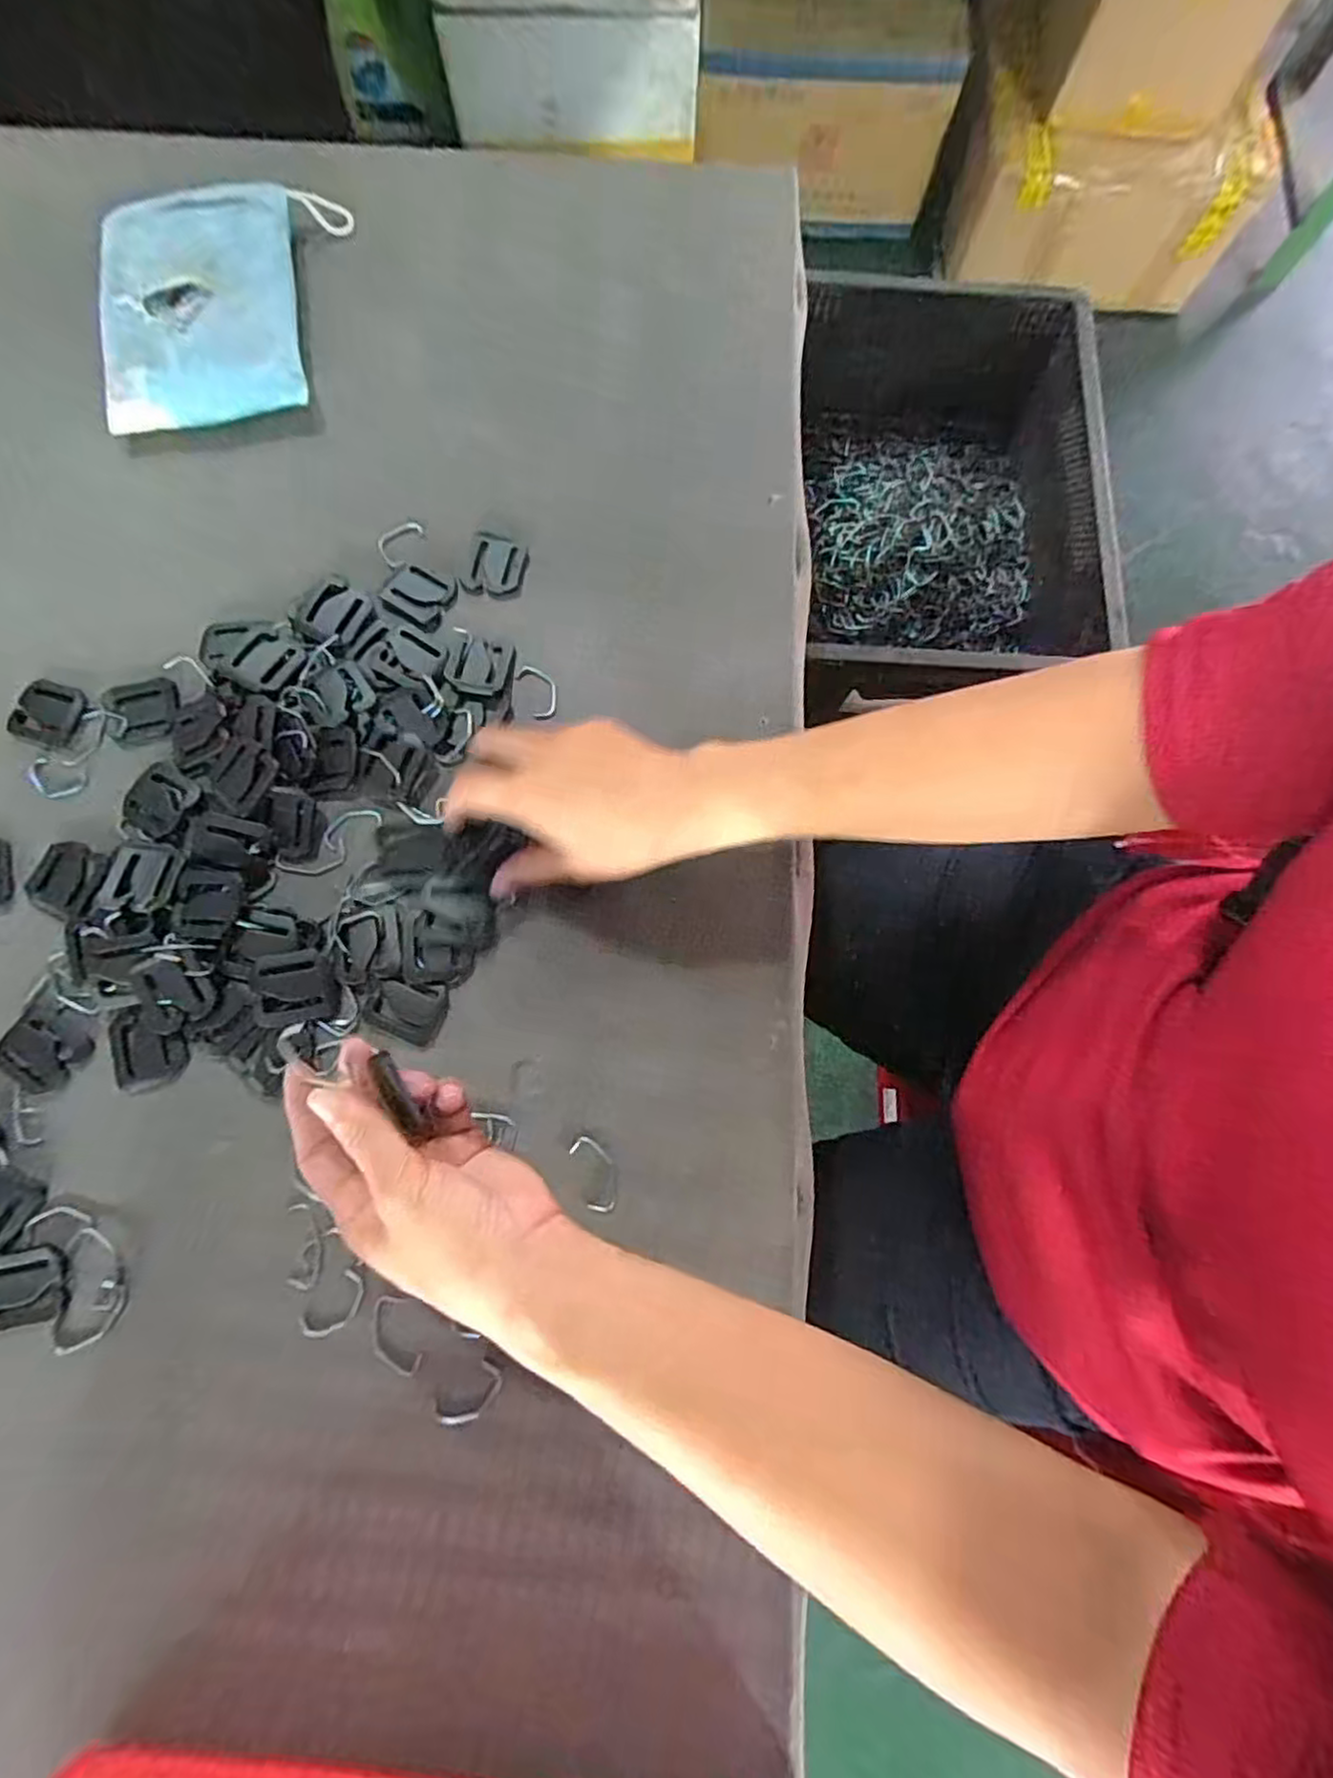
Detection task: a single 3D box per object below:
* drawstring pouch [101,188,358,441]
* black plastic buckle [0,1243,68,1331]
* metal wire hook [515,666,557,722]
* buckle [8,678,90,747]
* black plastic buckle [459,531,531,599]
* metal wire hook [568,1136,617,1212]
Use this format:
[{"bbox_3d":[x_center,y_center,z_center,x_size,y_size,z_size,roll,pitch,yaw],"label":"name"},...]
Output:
[{"bbox_3d":[-0.274,-0.364,0.422,0.134,0.023,0.162,-8,79,-2],"label":"drawstring pouch"},{"bbox_3d":[-0.305,0.189,0.326,0.036,0.004,0.033,-15,80,-4],"label":"black plastic buckle"},{"bbox_3d":[-0.072,-0.113,0.392,0.019,0.004,0.033,-24,79,-5],"label":"metal wire hook"},{"bbox_3d":[-0.347,-0.099,0.383,0.035,0.004,0.035,21,79,3],"label":"buckle"},{"bbox_3d":[-0.101,-0.192,0.409,0.034,0.010,0.041,12,79,1],"label":"black plastic buckle"},{"bbox_3d":[-0.034,0.140,0.339,0.018,0.004,0.036,-20,79,-5],"label":"metal wire hook"}]

